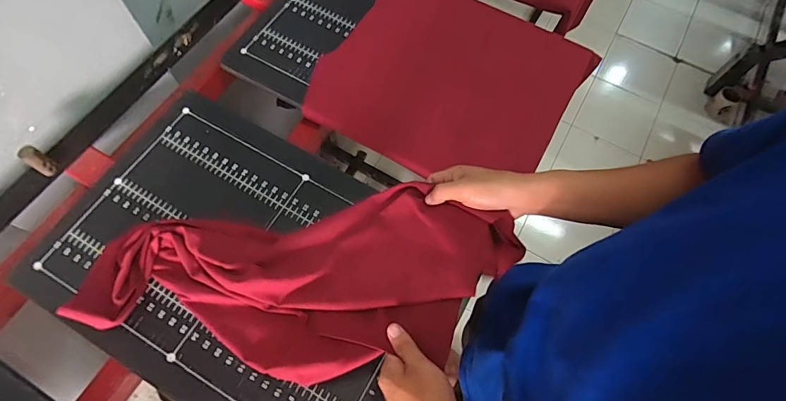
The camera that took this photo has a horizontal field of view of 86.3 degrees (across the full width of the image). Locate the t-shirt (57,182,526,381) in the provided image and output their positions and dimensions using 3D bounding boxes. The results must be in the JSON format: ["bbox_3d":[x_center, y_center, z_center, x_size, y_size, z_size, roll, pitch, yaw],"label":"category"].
[{"bbox_3d":[-0.136,0.101,0.553,0.557,0.086,0.224,-5,65,17],"label":"t-shirt"}]

